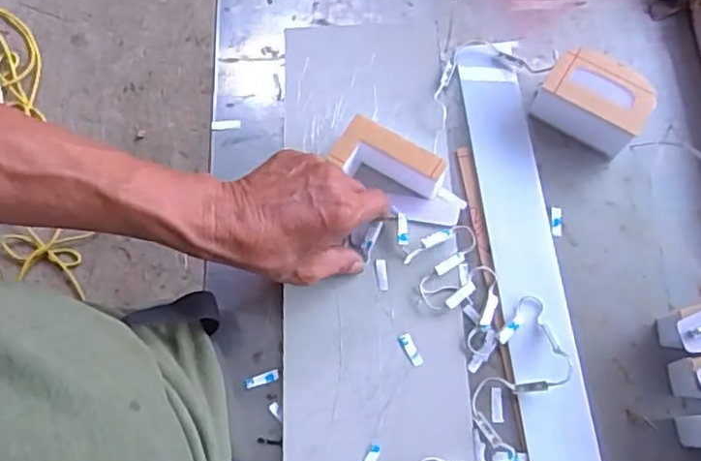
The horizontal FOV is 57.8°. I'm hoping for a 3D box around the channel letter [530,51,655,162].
[{"bbox_3d":[0.199,-0.106,0.519,0.082,0.050,0.052,32,74,10],"label":"channel letter"}]

